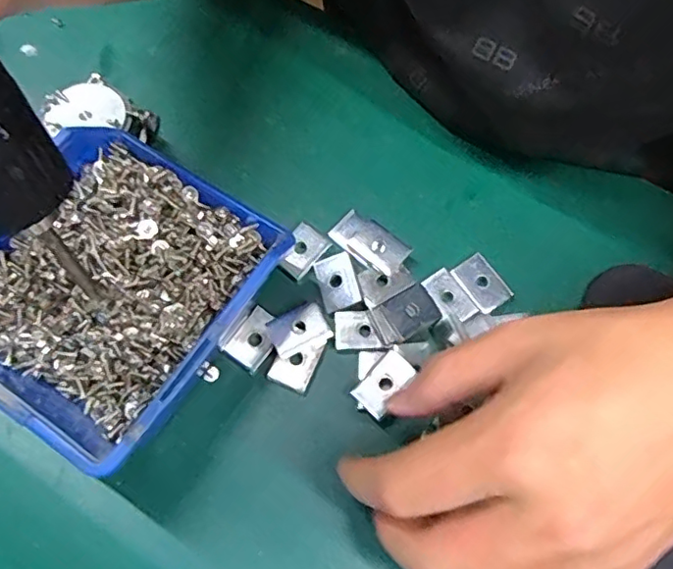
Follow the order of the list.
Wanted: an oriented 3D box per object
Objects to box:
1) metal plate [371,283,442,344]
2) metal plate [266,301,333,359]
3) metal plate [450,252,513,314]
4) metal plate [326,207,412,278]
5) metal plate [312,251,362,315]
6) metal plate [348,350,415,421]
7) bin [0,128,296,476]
[{"bbox_3d":[0.032,0.014,0.276,0.030,0.008,0.021,-31,79,-16],"label":"metal plate"},{"bbox_3d":[-0.018,0.022,0.275,0.027,0.005,0.019,-23,71,-10],"label":"metal plate"},{"bbox_3d":[0.073,0.000,0.291,0.019,0.004,0.028,-35,73,-14],"label":"metal plate"},{"bbox_3d":[0.017,-0.021,0.295,0.039,0.012,0.020,36,72,12],"label":"metal plate"},{"bbox_3d":[0.000,-0.002,0.284,0.018,0.006,0.027,-17,70,-8],"label":"metal plate"},{"bbox_3d":[0.022,0.045,0.266,0.029,0.004,0.020,-44,51,-9],"label":"metal plate"},{"bbox_3d":[-0.095,0.005,0.255,0.112,0.062,0.121,30,71,10],"label":"bin"}]

